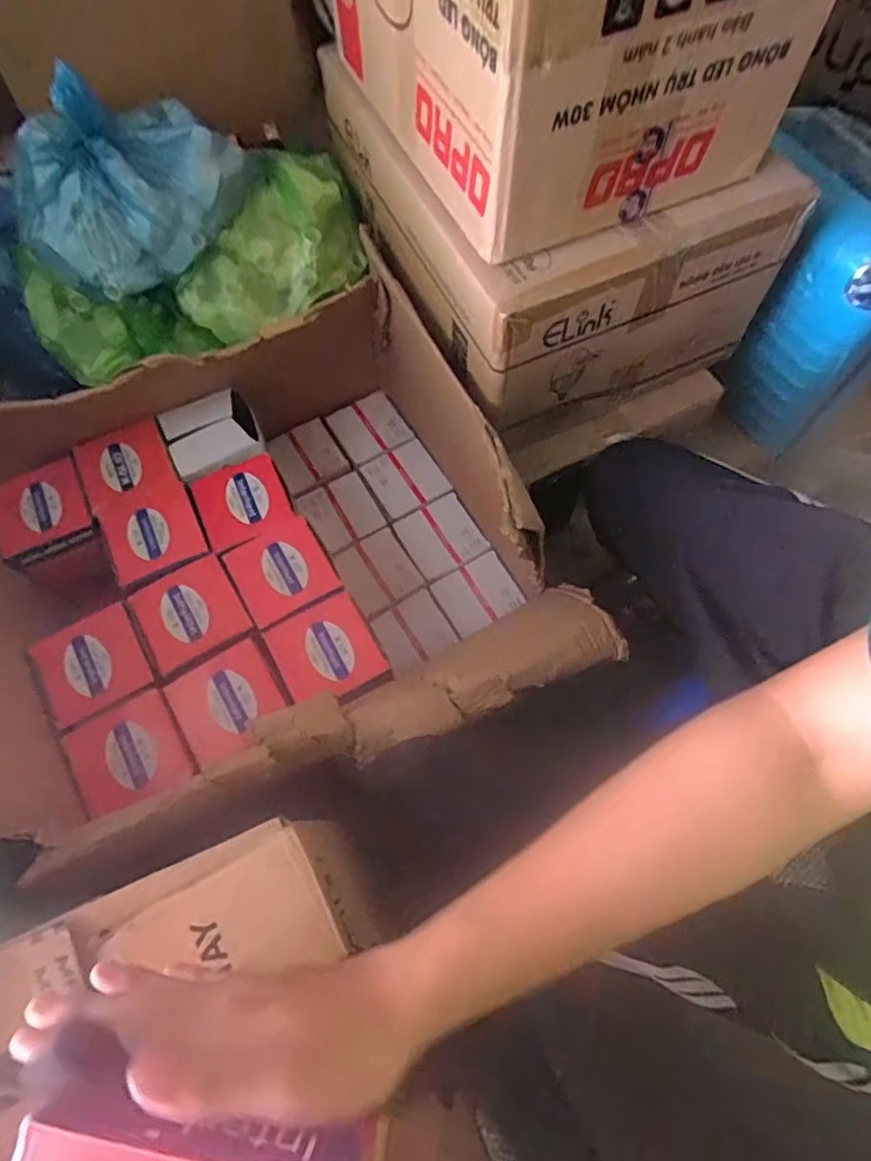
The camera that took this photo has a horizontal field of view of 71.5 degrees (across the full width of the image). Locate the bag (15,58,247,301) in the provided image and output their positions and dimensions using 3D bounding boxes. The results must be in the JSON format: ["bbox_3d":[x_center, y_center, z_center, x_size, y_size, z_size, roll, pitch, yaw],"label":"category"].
[{"bbox_3d":[-0.365,-0.486,0.697,0.271,0.176,0.182,-24,70,-9],"label":"bag"}]

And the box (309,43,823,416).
[{"bbox_3d":[0.135,-0.485,0.771,0.390,0.202,0.485,-24,71,-9],"label":"box"}]

